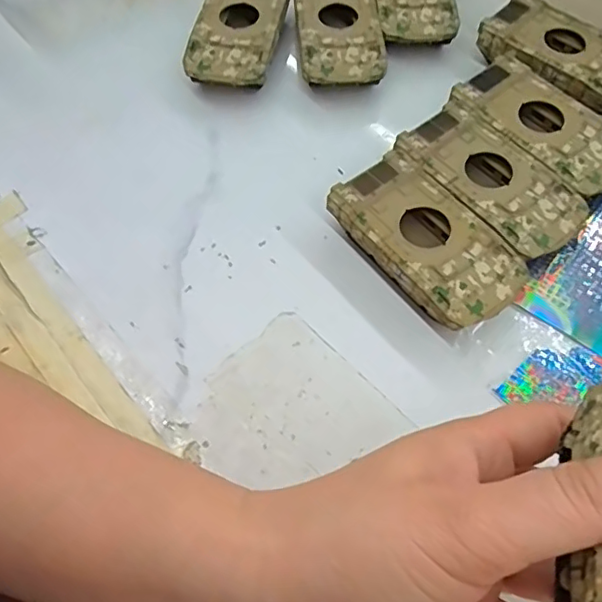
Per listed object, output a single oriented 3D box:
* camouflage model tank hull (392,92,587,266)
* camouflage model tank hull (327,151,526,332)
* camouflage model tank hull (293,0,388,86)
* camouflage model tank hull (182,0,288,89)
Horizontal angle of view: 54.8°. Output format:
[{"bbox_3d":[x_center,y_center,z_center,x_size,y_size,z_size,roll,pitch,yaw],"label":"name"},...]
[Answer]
[{"bbox_3d":[0.099,-0.060,0.306,0.052,0.023,0.096,-36,67,-18],"label":"camouflage model tank hull"},{"bbox_3d":[0.061,-0.027,0.288,0.052,0.025,0.095,-34,66,-17],"label":"camouflage model tank hull"},{"bbox_3d":[0.023,-0.167,0.367,0.050,0.028,0.092,-4,61,-2],"label":"camouflage model tank hull"},{"bbox_3d":[-0.038,-0.167,0.367,0.049,0.029,0.093,10,62,6],"label":"camouflage model tank hull"}]

